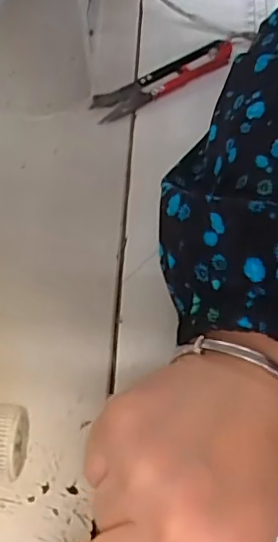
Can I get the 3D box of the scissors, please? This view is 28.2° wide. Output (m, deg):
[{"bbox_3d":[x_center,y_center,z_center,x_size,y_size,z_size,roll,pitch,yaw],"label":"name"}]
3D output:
[{"bbox_3d":[0.015,-0.132,0.369,0.103,0.016,0.028,-31,66,-16],"label":"scissors"}]

